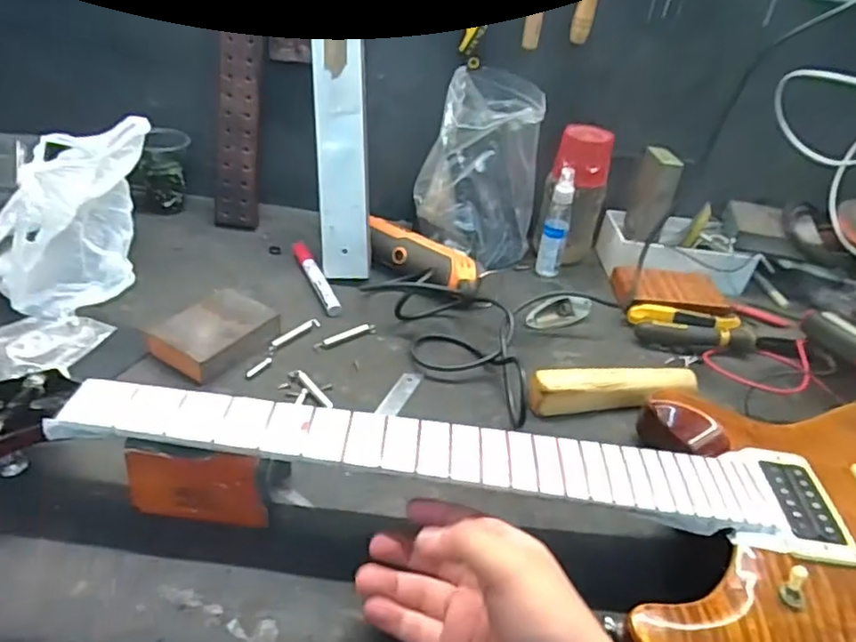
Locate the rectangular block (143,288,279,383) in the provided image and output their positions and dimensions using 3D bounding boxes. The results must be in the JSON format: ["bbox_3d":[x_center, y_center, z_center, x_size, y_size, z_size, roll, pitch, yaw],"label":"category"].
[{"bbox_3d":[-0.201,0.010,0.590,0.073,0.028,0.105,25,39,23],"label":"rectangular block"}]

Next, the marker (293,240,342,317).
[{"bbox_3d":[-0.128,-0.052,0.706,0.018,0.013,0.137,-12,40,-25],"label":"marker"}]

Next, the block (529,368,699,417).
[{"bbox_3d":[0.178,0.062,0.581,0.169,0.029,0.036,-2,37,-13],"label":"block"}]

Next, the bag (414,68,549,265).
[{"bbox_3d":[0.062,-0.172,0.741,0.139,0.197,0.128,13,36,7],"label":"bag"}]

